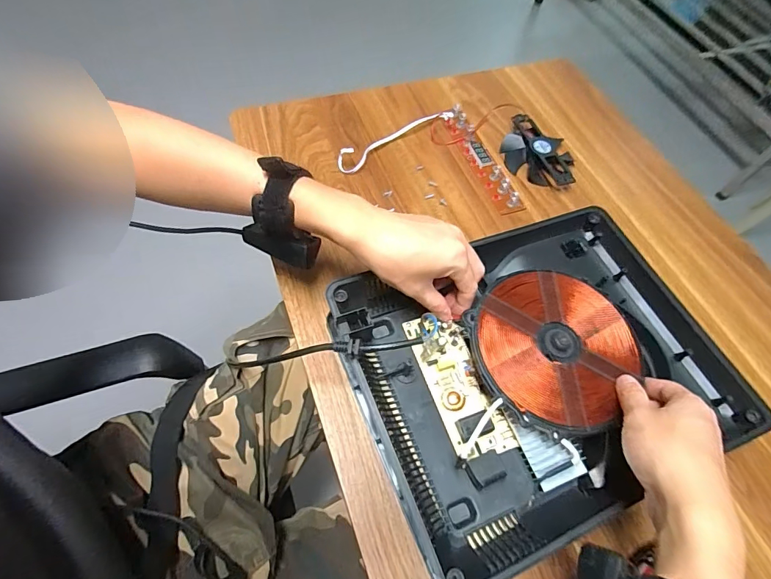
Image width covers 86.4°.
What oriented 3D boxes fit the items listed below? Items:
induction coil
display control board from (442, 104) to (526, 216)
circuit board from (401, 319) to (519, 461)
[{"bbox_3d":[0.159,0.052,0.379,0.154,0.009,0.150,2,60,-3],"label":"induction coil"},{"bbox_3d":[0.135,-0.186,0.579,0.033,0.016,0.194,-17,63,-14],"label":"display control board"},{"bbox_3d":[0.069,0.086,0.387,0.064,0.018,0.137,-15,63,-13],"label":"circuit board"}]

